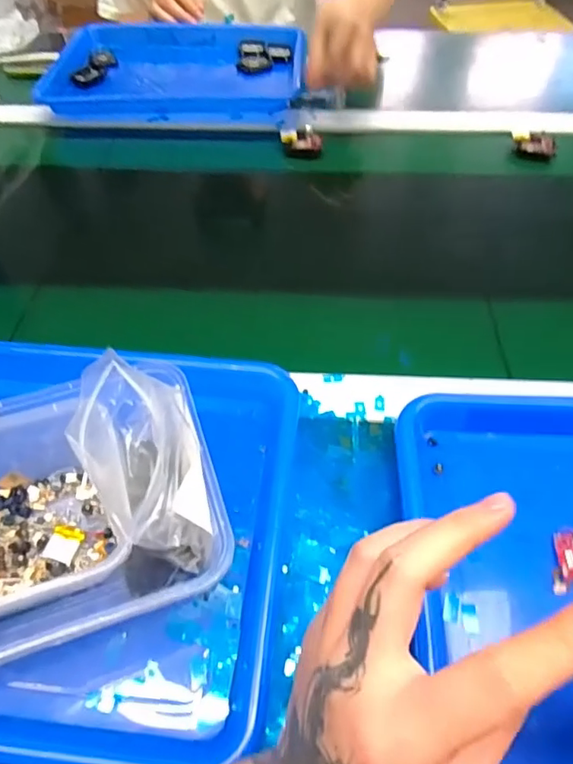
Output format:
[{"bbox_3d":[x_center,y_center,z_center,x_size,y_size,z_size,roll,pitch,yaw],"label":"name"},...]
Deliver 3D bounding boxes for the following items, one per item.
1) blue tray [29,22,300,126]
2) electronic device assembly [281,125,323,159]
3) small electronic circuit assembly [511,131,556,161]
[{"bbox_3d":[-0.141,-0.424,0.723,0.321,0.042,0.222,2,53,2],"label":"blue tray"},{"bbox_3d":[0.019,-0.287,0.637,0.048,0.030,0.021,3,53,3],"label":"electronic device assembly"},{"bbox_3d":[0.293,-0.282,0.632,0.051,0.025,0.026,18,55,14],"label":"small electronic circuit assembly"}]

